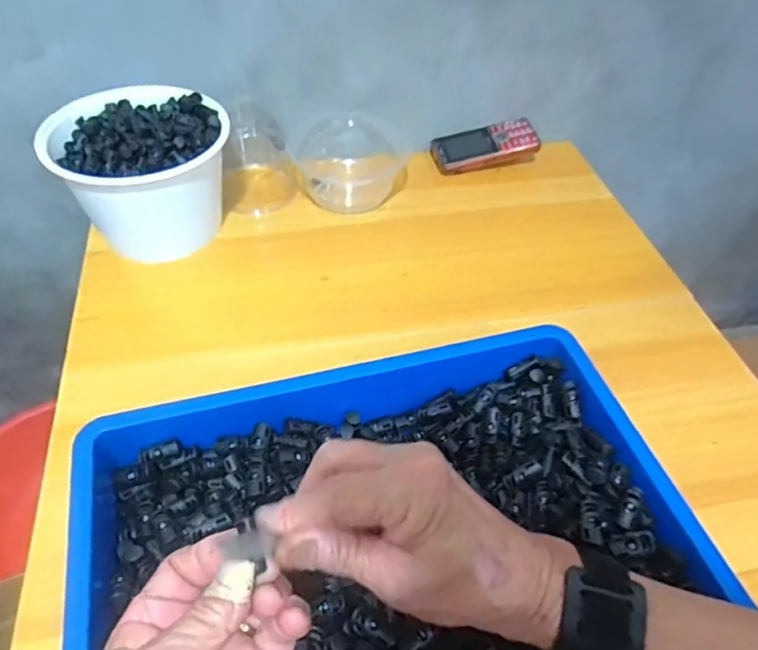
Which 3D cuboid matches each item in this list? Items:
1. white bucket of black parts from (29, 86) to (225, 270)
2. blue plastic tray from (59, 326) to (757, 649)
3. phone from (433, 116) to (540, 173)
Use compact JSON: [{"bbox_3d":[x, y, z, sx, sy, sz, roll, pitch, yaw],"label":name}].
[{"bbox_3d":[-0.240,-0.157,0.591,0.165,0.114,0.145,-24,53,-21],"label":"white bucket of black parts"},{"bbox_3d":[0.002,0.132,0.383,0.367,0.081,0.280,-12,50,-13],"label":"blue plastic tray"},{"bbox_3d":[0.136,-0.230,0.727,0.130,0.014,0.063,-16,60,0],"label":"phone"}]

